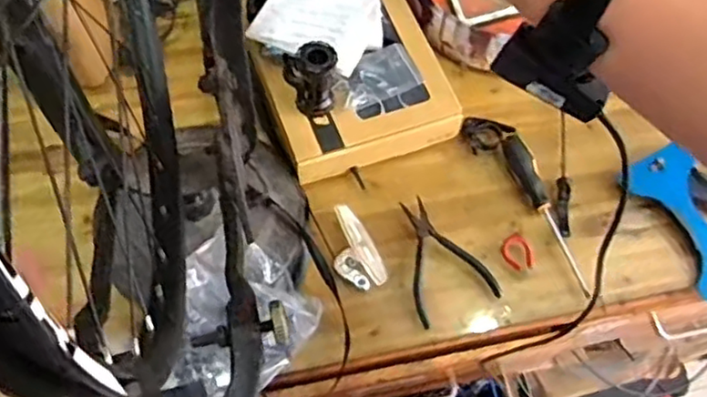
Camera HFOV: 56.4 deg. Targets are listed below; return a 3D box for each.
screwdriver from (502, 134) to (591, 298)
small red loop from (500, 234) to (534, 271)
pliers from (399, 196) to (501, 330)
[{"bbox_3d":[0.242,0.016,0.816,0.026,0.032,0.214,-18,66,-11],"label":"screwdriver"},{"bbox_3d":[0.200,0.066,0.809,0.039,0.008,0.046,-12,65,-8],"label":"small red loop"},{"bbox_3d":[0.103,0.067,0.795,0.102,0.015,0.147,-19,66,-11],"label":"pliers"}]

